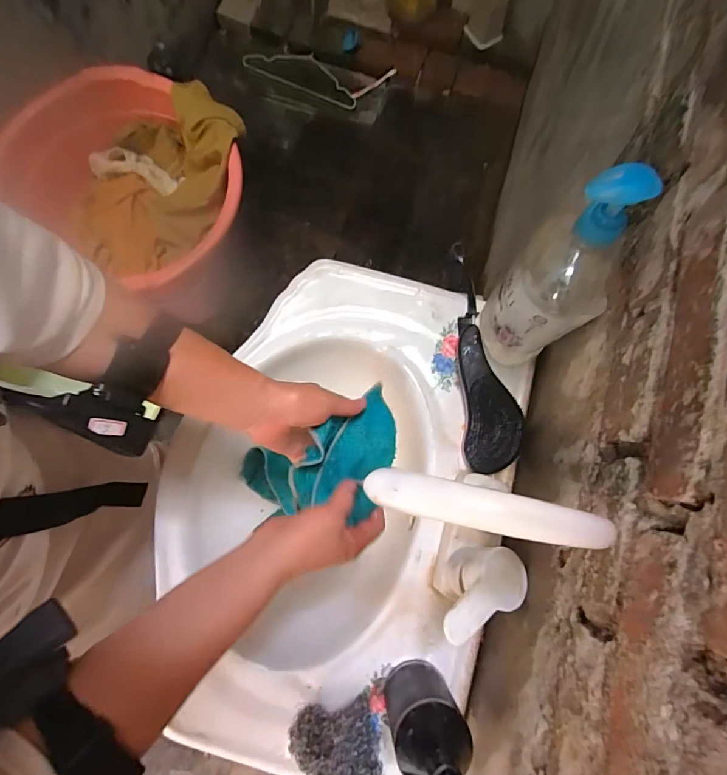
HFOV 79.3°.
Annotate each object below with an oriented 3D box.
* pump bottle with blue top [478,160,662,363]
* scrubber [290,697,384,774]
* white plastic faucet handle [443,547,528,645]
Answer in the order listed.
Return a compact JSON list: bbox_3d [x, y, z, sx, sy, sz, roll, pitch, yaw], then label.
[{"bbox_3d":[0.187,-0.100,0.441,0.077,0.261,0.091,-27,79,-4],"label":"pump bottle with blue top"},{"bbox_3d":[-0.027,0.374,0.444,0.083,0.050,0.088,0,78,1],"label":"scrubber"},{"bbox_3d":[0.107,0.196,0.411,0.108,0.032,0.057,-26,76,-39],"label":"white plastic faucet handle"}]

